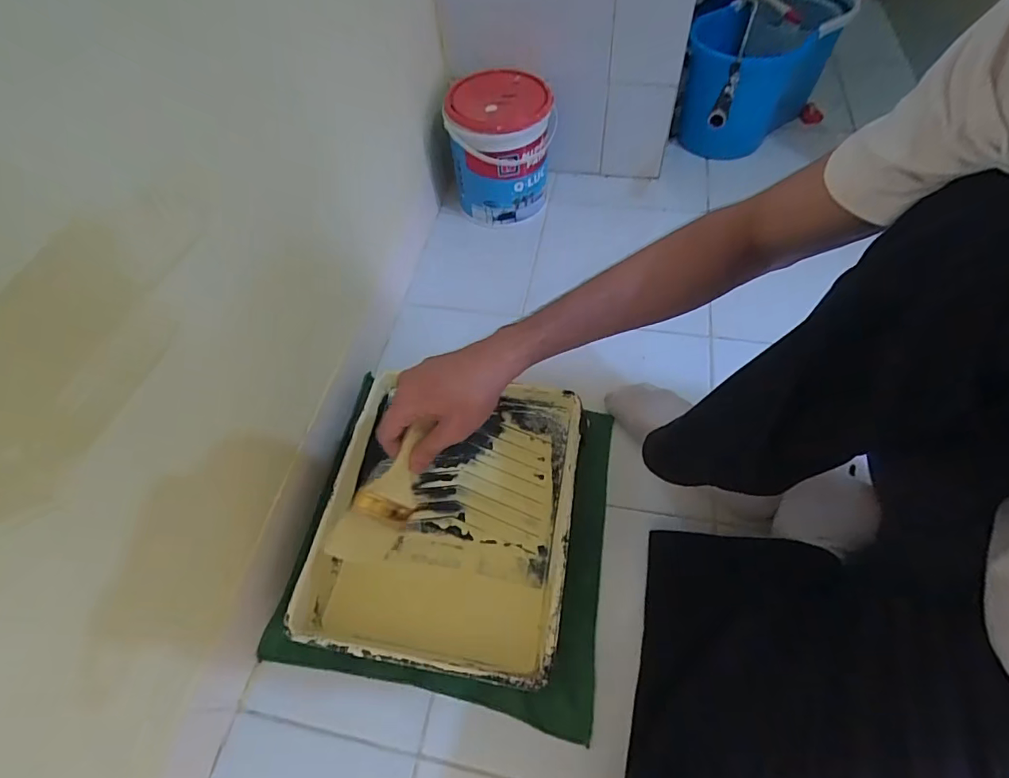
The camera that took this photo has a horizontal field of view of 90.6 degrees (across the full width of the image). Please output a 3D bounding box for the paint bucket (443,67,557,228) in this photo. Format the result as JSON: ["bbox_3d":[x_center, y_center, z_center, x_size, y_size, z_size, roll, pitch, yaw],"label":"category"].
[{"bbox_3d":[-0.005,-0.431,0.905,0.176,0.201,0.176,-2,57,3],"label":"paint bucket"}]

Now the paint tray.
[{"bbox_3d":[-0.076,0.152,0.617,0.309,0.073,0.348,7,58,8],"label":"paint tray"}]

